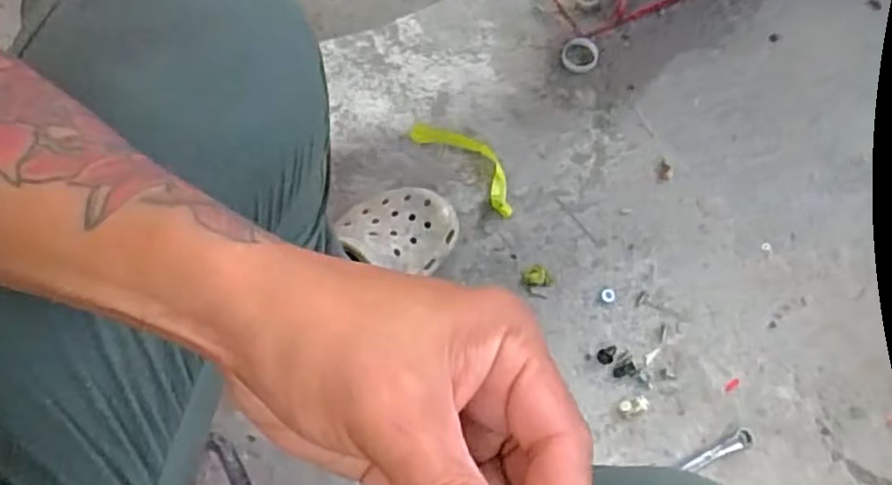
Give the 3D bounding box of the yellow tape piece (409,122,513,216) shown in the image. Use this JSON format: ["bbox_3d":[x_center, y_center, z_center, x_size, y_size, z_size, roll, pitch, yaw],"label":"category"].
[{"bbox_3d":[0.027,-0.096,0.804,0.155,0.008,0.053,41,72,17],"label":"yellow tape piece"}]

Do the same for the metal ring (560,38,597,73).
[{"bbox_3d":[0.165,-0.232,0.856,0.044,0.009,0.053,9,66,4],"label":"metal ring"}]

